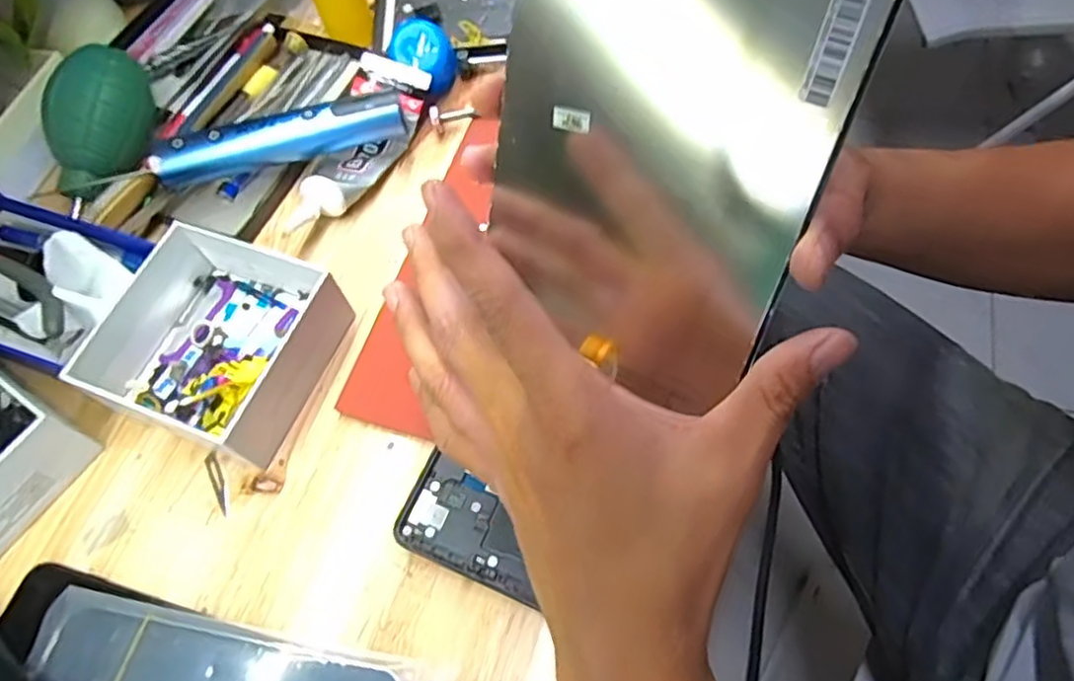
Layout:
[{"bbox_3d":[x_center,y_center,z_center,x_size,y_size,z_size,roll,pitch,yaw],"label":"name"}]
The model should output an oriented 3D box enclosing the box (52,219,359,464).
[{"bbox_3d":[-0.177,-0.001,0.370,0.120,0.042,0.108,17,65,13],"label":"box"}]

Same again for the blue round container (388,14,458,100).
[{"bbox_3d":[-0.077,-0.188,0.454,0.037,0.039,0.041,7,63,8],"label":"blue round container"}]

